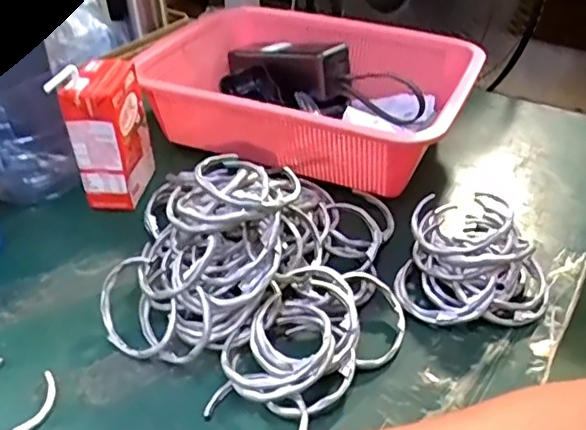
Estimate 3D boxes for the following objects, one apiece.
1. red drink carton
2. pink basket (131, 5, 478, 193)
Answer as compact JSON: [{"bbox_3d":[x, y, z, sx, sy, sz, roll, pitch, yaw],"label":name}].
[{"bbox_3d":[-0.153,-0.066,0.494,0.043,0.117,0.073,4,37,6],"label":"red drink carton"},{"bbox_3d":[0.018,-0.121,0.581,0.302,0.081,0.210,18,40,21],"label":"pink basket"}]

